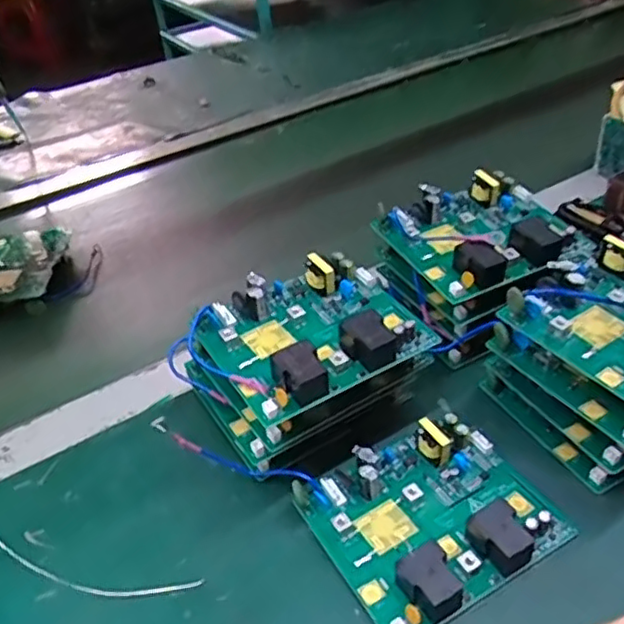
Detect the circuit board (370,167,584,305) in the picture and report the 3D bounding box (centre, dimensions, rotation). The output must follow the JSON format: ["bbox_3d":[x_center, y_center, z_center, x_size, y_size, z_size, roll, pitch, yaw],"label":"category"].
[{"bbox_3d":[0.131,-0.065,0.500,0.124,0.035,0.113,-22,39,-18],"label":"circuit board"}]

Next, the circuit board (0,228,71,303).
[{"bbox_3d":[-0.315,-0.043,0.666,0.114,0.022,0.122,-6,38,1],"label":"circuit board"}]

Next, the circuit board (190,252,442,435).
[{"bbox_3d":[-0.002,0.008,0.429,0.136,0.030,0.108,-26,40,-23],"label":"circuit board"}]

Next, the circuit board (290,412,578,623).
[{"bbox_3d":[0.071,0.118,0.395,0.130,0.025,0.114,-23,41,-20],"label":"circuit board"}]

